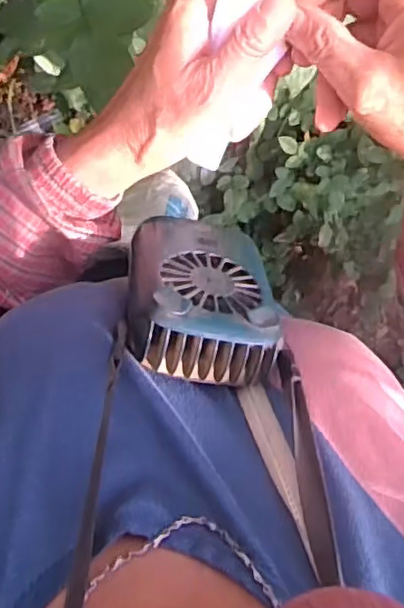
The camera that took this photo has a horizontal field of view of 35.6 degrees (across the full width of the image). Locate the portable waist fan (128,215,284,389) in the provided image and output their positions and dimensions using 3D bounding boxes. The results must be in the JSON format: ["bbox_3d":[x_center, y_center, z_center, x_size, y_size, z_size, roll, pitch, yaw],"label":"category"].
[{"bbox_3d":[-0.002,-0.007,0.359,0.081,0.122,0.040,7,126,-10],"label":"portable waist fan"}]

